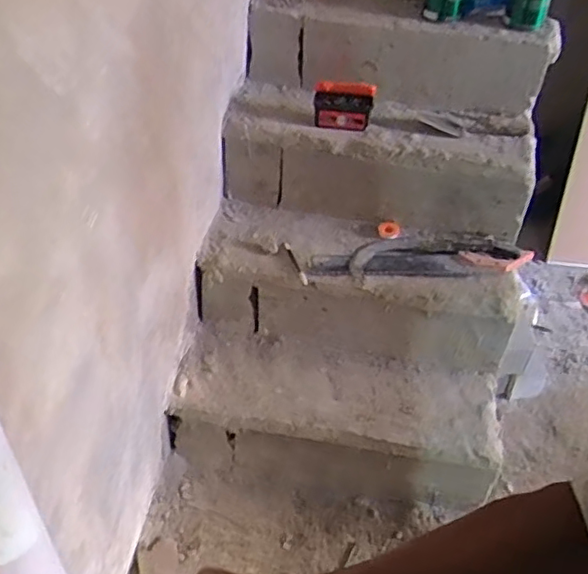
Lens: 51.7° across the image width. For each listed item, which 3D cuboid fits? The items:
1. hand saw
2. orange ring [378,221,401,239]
[{"bbox_3d":[0.302,-0.056,1.455,0.535,0.062,0.102,1,41,-4],"label":"hand saw"},{"bbox_3d":[0.241,-0.145,1.539,0.055,0.046,0.018,6,-5,18],"label":"orange ring"}]

